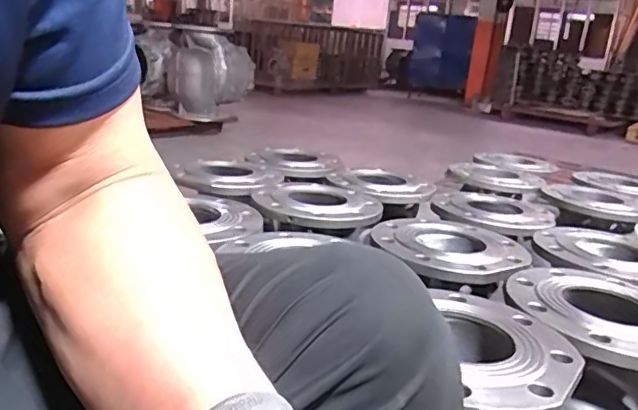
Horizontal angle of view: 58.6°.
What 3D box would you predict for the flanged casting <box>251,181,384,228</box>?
[{"bbox_3d":[-0.004,-0.005,0.921,0.205,0.018,0.217,6,16,-2],"label":"flanged casting"}]

